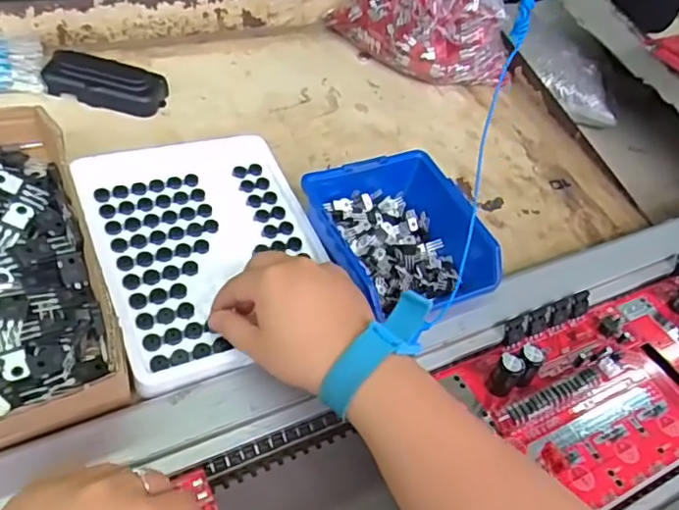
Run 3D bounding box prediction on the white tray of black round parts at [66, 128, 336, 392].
[{"bbox_3d":[-0.095,-0.009,0.448,0.156,0.013,0.204,-13,58,-27],"label":"white tray of black round parts"}]

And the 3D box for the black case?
[{"bbox_3d":[-0.213,-0.156,0.551,0.101,0.036,0.044,6,43,0],"label":"black case"}]

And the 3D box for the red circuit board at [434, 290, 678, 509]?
[{"bbox_3d":[0.174,0.091,0.420,0.164,0.037,0.128,-17,47,-22],"label":"red circuit board"}]

